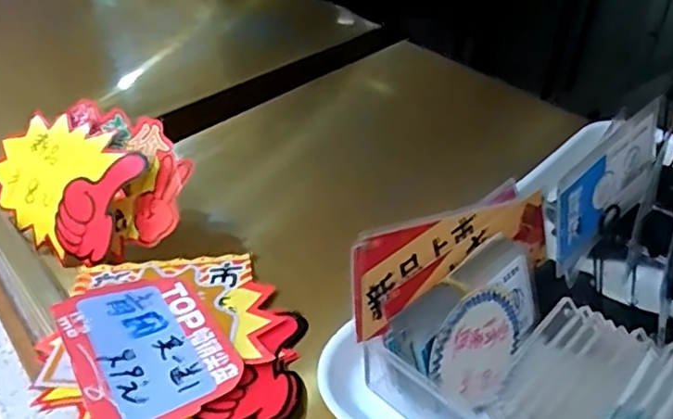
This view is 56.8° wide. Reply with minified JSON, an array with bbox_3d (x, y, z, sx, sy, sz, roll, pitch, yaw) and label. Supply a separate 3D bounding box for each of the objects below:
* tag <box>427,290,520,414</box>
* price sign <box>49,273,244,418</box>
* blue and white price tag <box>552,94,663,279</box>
[{"bbox_3d":[0.082,0.080,0.358,0.004,0.066,0.065,12,74,53],"label":"tag"},{"bbox_3d":[-0.123,0.089,0.409,0.093,0.008,0.127,-15,40,-30],"label":"price sign"},{"bbox_3d":[0.151,-0.013,0.346,0.095,0.063,0.005,-37,39,-20],"label":"blue and white price tag"}]

